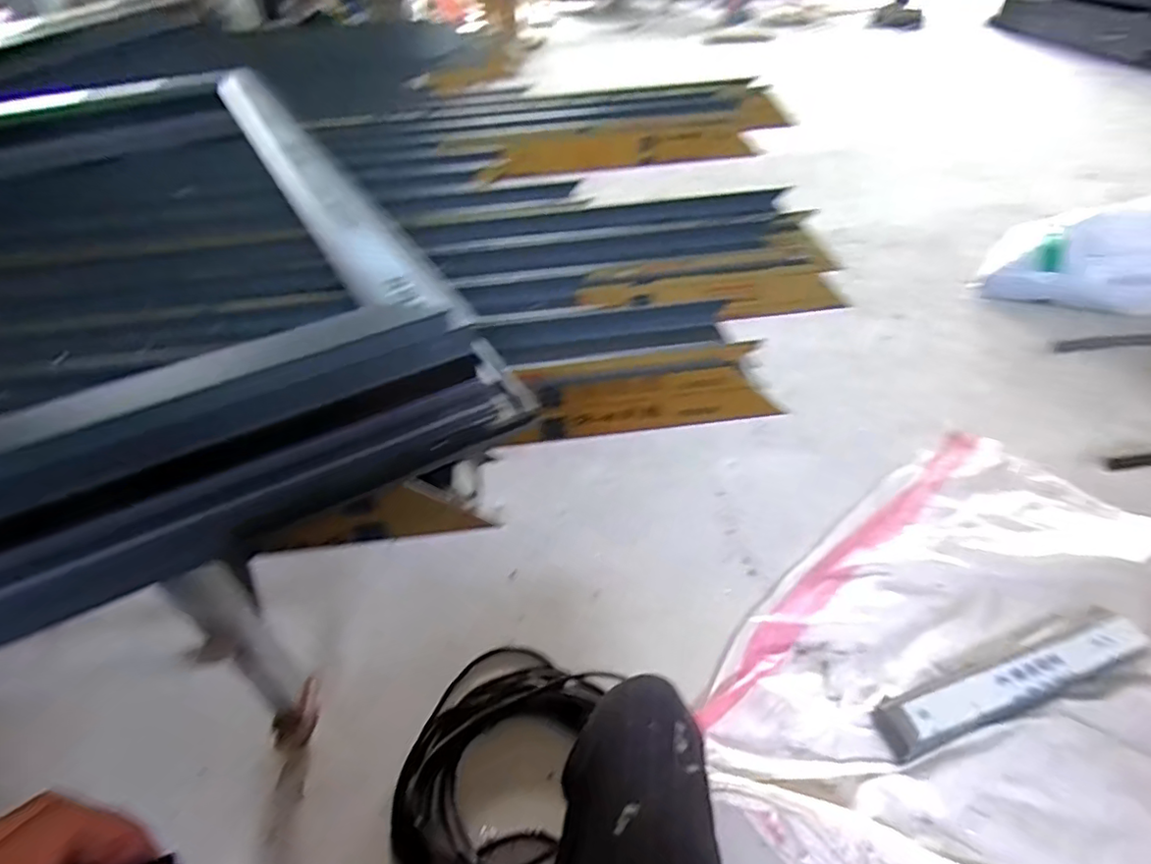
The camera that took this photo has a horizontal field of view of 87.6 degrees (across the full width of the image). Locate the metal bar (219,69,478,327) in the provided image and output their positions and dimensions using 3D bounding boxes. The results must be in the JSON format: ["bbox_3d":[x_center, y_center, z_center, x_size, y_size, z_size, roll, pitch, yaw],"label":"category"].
[{"bbox_3d":[-0.279,-0.279,0.595,0.058,0.025,0.770,-24,46,-21],"label":"metal bar"}]

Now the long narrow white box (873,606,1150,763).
[{"bbox_3d":[0.746,0.417,1.018,0.506,0.063,0.095,-16,44,-13],"label":"long narrow white box"}]

